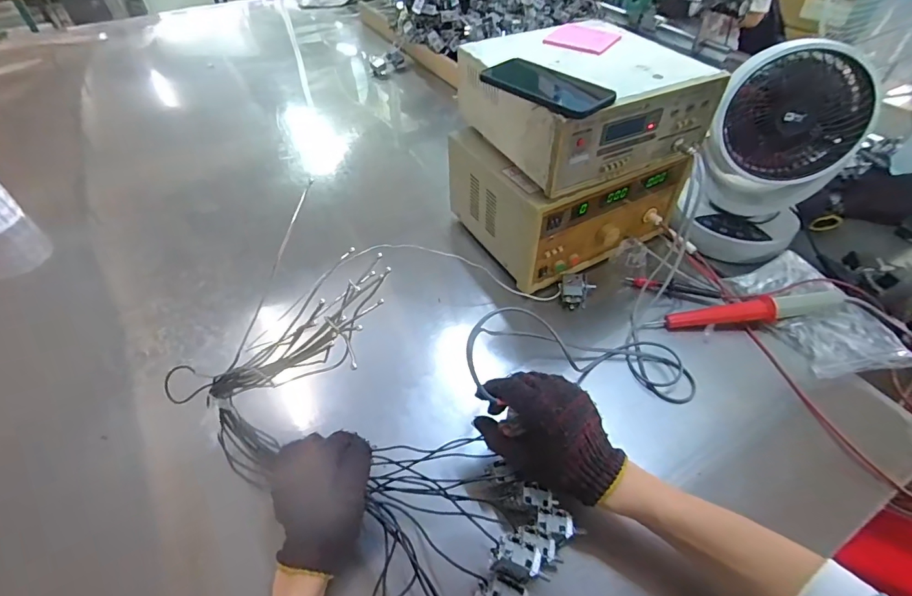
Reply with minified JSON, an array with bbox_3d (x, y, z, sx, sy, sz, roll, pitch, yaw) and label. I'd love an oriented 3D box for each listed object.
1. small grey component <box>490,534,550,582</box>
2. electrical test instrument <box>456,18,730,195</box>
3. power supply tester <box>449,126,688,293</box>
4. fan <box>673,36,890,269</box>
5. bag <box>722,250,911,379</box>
[{"bbox_3d":[0.060,0.243,0.408,0.051,0.030,0.027,18,51,14],"label":"small grey component"},{"bbox_3d":[0.177,-0.298,0.649,0.296,0.118,0.268,-18,52,-16],"label":"electrical test instrument"},{"bbox_3d":[0.191,-0.191,0.759,0.323,0.177,0.248,-22,53,-19],"label":"power supply tester"},{"bbox_3d":[0.508,-0.229,0.719,0.201,0.315,0.181,34,57,25],"label":"fan"},{"bbox_3d":[0.541,0.023,0.659,0.152,0.041,0.216,-14,51,-13],"label":"bag"}]

